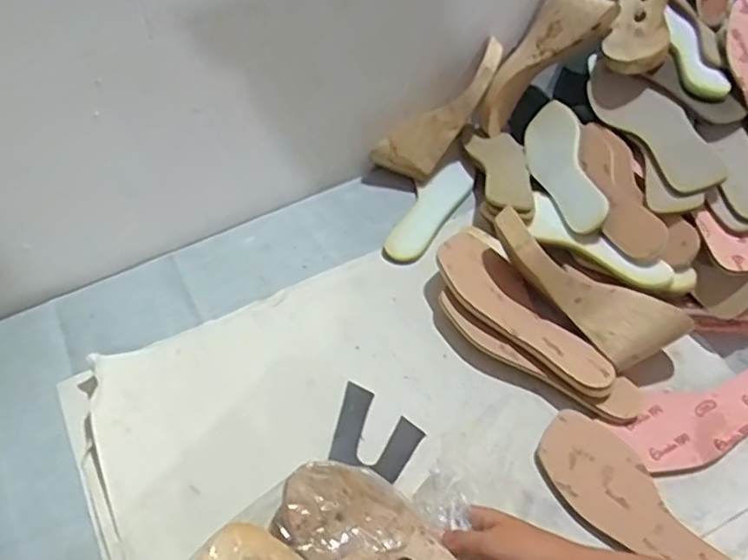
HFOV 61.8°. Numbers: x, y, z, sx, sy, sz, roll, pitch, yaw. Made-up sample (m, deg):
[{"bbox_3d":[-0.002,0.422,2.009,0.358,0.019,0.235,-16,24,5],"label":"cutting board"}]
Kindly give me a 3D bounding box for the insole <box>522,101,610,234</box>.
[{"bbox_3d":[0.245,-0.146,0.808,0.011,0.081,0.238,29,38,-33],"label":"insole"}]

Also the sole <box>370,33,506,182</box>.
[{"bbox_3d":[0.100,-0.226,0.847,0.222,0.085,0.060,-46,53,19],"label":"sole"}]

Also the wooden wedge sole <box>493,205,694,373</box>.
[{"bbox_3d":[0.227,0.003,0.680,0.071,0.071,0.221,-37,59,-26],"label":"wooden wedge sole"}]

